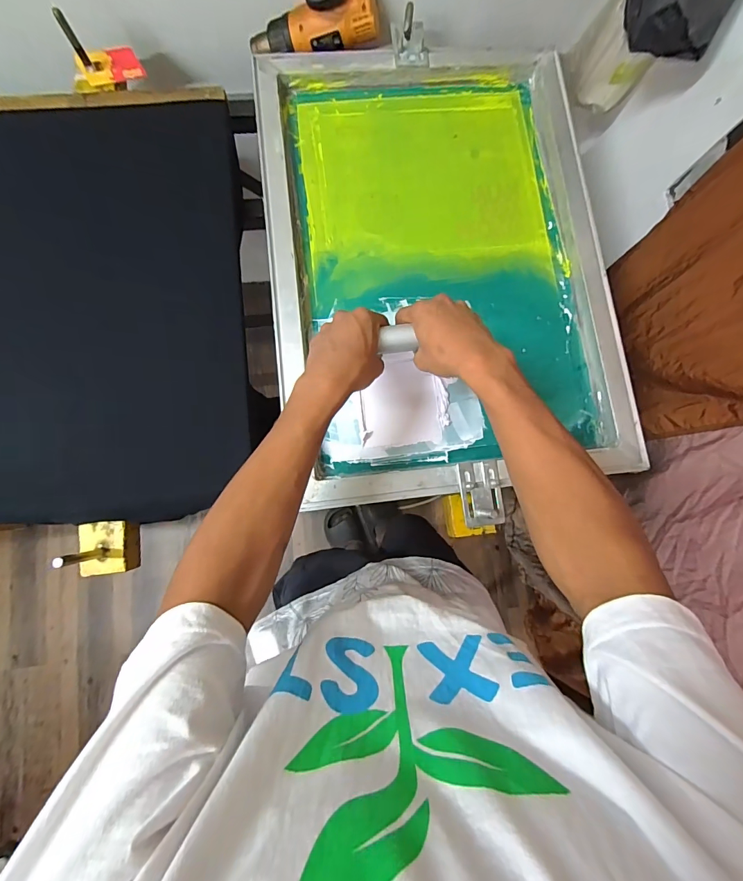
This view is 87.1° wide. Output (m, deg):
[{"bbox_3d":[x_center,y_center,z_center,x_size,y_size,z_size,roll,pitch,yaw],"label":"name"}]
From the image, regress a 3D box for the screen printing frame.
[{"bbox_3d":[0.094,-0.261,0.554,0.460,0.050,0.655,-6,84,-4],"label":"screen printing frame"}]

